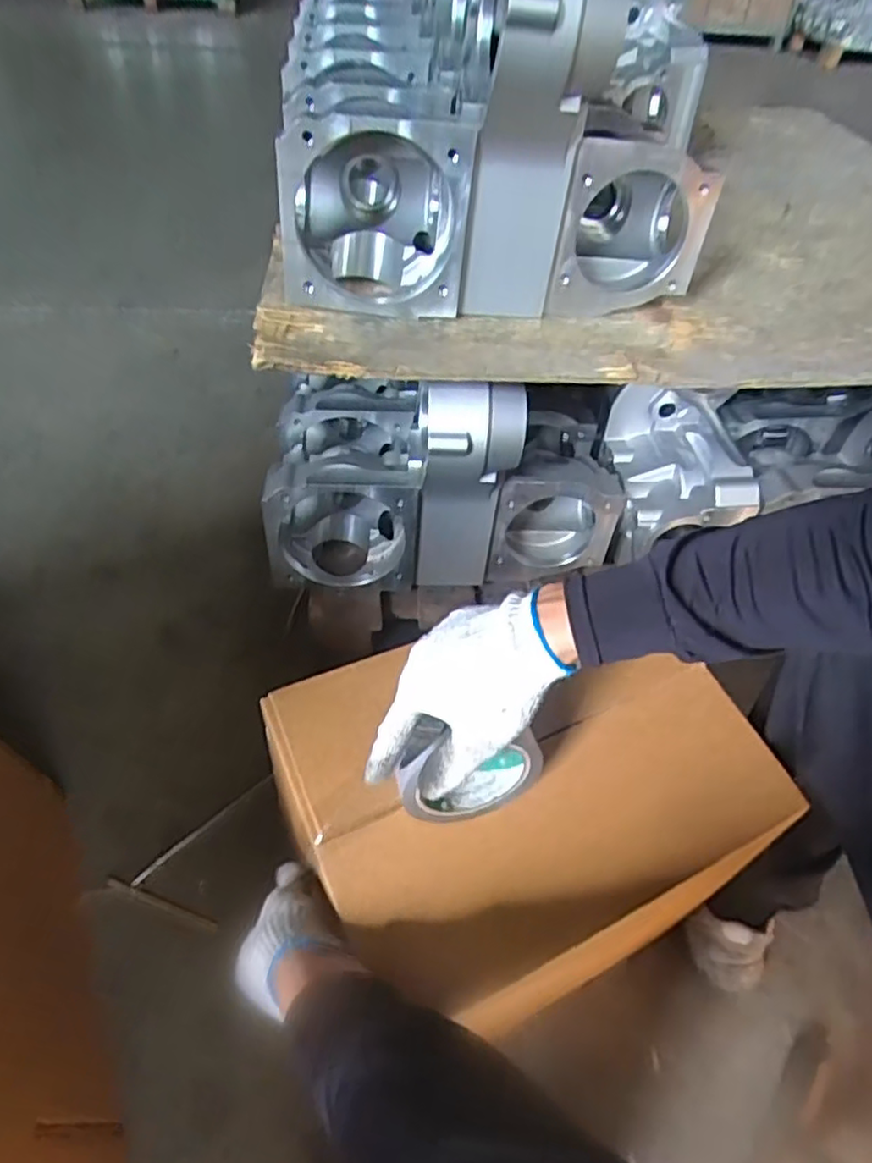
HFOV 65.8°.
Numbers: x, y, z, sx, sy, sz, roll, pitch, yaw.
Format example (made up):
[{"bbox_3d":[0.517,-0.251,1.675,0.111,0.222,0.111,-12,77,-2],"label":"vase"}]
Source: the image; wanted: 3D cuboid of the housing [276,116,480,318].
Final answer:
[{"bbox_3d":[-0.066,-0.403,0.721,0.181,0.176,0.148,-1,48,-5],"label":"housing"}]

